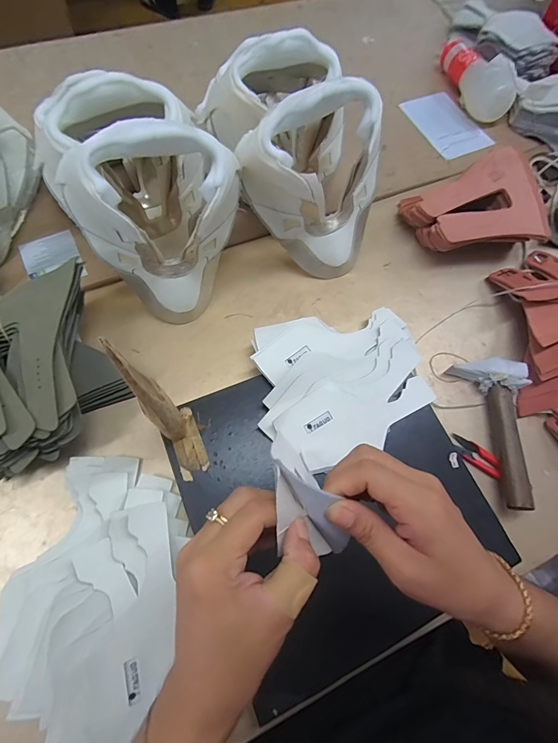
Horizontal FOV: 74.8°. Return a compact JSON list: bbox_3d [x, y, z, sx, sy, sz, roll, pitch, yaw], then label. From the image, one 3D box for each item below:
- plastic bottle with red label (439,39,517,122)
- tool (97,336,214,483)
[{"bbox_3d":[0.362,-0.535,0.650,0.079,0.069,0.199,-13,71,-8],"label":"plastic bottle with red label"},{"bbox_3d":[-0.099,0.047,0.329,0.031,0.187,0.073,-21,72,-11],"label":"tool"}]

